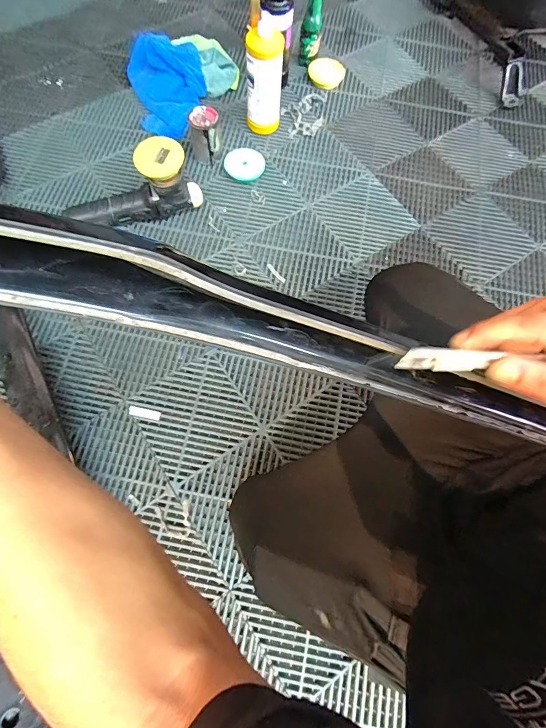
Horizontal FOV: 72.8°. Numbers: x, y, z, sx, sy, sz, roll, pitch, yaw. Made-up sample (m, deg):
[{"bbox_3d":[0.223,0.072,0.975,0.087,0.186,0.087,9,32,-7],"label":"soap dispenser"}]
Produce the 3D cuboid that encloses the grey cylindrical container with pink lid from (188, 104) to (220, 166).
[{"bbox_3d":[-0.164,-0.552,0.900,0.069,0.107,0.069,1,72,-2],"label":"grey cylindrical container with pink lid"}]

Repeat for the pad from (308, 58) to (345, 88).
[{"bbox_3d":[0.150,-0.817,1.035,0.103,0.031,0.091,10,71,1],"label":"pad"}]

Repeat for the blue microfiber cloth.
[{"bbox_3d":[-0.274,-0.735,0.968,0.188,0.092,0.289,-16,73,-8],"label":"blue microfiber cloth"}]

